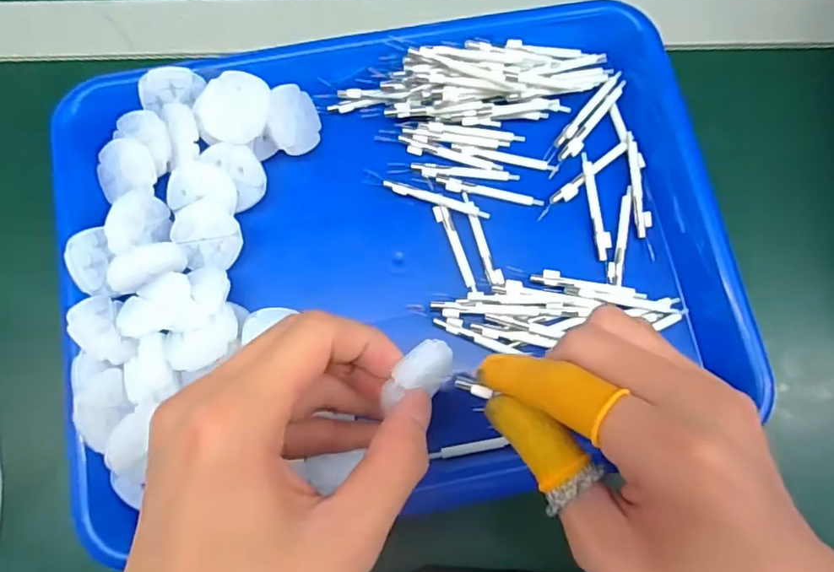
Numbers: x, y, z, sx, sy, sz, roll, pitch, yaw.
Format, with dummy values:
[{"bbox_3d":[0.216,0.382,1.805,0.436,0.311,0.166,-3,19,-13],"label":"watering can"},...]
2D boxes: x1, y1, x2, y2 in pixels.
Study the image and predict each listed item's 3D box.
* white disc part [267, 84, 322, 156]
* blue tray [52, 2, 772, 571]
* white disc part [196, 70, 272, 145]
[{"bbox_3d":[-0.064,-0.088,0.302,0.004,0.036,0.036,1,91,33],"label":"white disc part"},{"bbox_3d":[-0.006,-0.016,0.291,0.326,0.042,0.247,-11,79,-3],"label":"blue tray"},{"bbox_3d":[-0.092,-0.090,0.286,0.035,0.004,0.035,1,100,5],"label":"white disc part"}]

